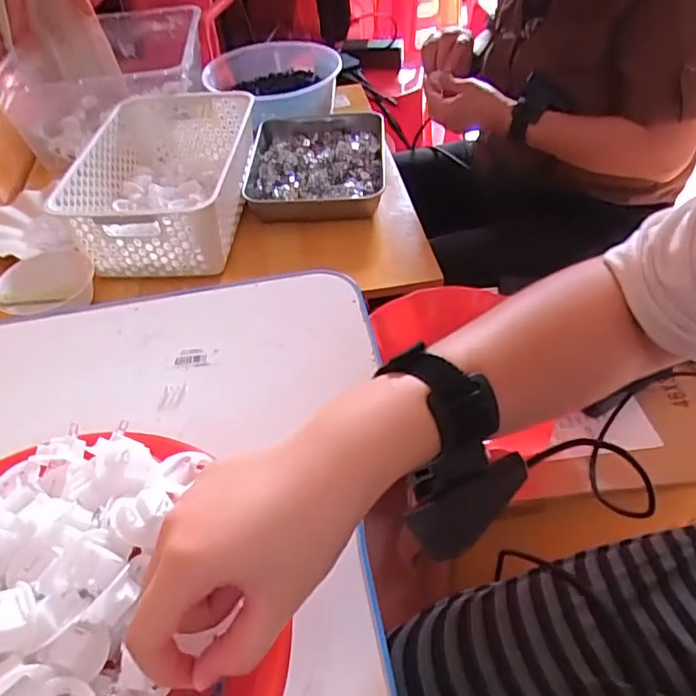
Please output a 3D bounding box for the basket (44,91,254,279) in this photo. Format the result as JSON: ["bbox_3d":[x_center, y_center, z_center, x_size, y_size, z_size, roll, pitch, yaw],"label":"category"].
[{"bbox_3d":[-0.249,-0.238,0.797,0.206,0.093,0.337,-1,47,3],"label":"basket"}]

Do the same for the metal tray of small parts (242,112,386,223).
[{"bbox_3d":[-0.044,-0.281,0.875,0.199,0.045,0.283,0,47,3],"label":"metal tray of small parts"}]

